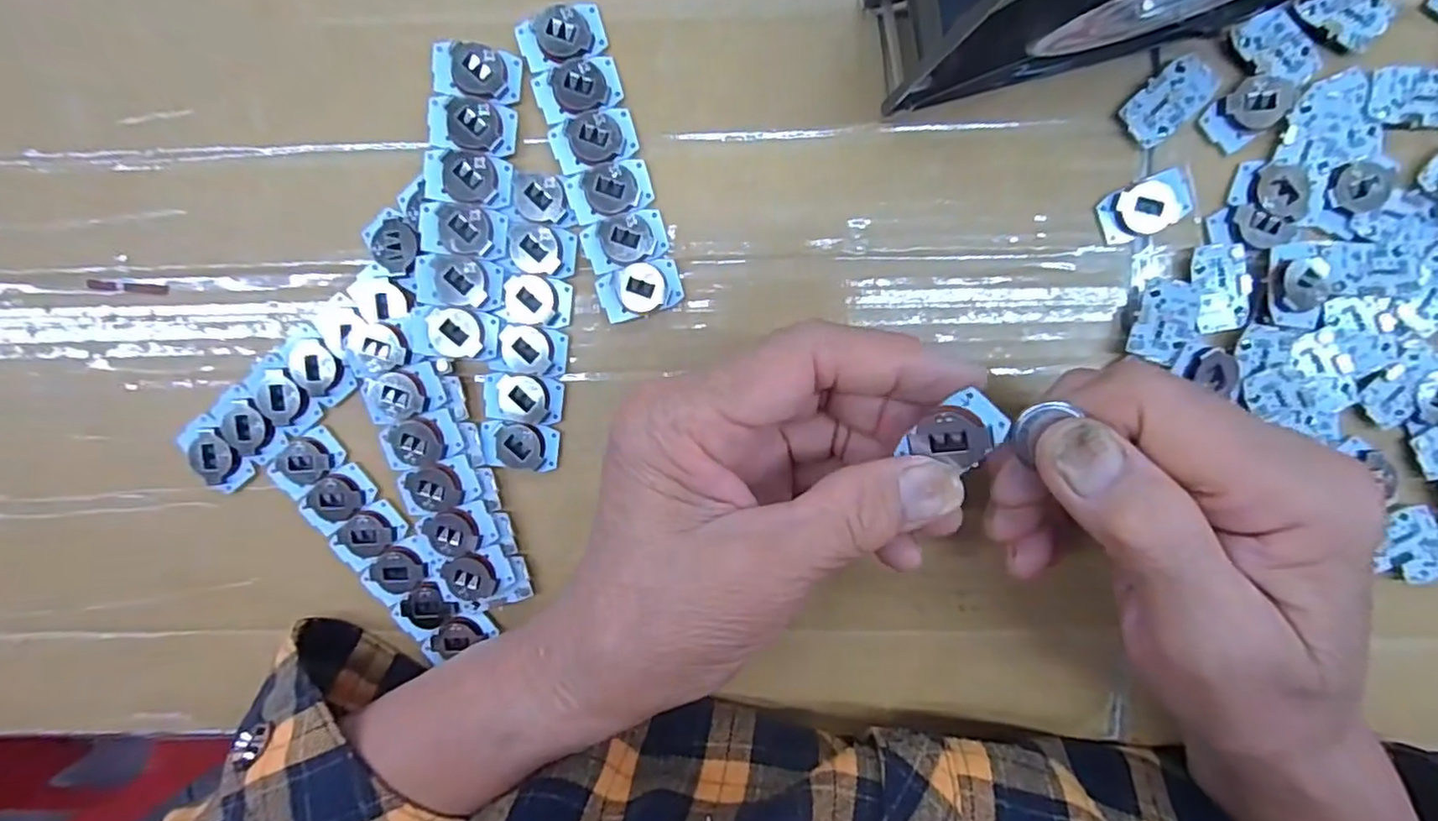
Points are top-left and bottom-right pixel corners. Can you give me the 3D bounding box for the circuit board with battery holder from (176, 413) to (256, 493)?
[{"bbox_3d":[-0.193,0.017,0.236,0.019,0.004,0.028,-36,94,6],"label":"circuit board with battery holder"}]

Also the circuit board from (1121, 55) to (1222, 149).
[{"bbox_3d":[0.151,-0.105,0.210,0.030,0.004,0.017,-44,93,7],"label":"circuit board"}]

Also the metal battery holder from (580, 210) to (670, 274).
[{"bbox_3d":[-0.034,-0.061,0.222,0.029,0.004,0.018,-14,96,5],"label":"metal battery holder"}]

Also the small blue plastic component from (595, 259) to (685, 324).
[{"bbox_3d":[-0.028,-0.044,0.225,0.029,0.008,0.017,-15,96,5],"label":"small blue plastic component"}]

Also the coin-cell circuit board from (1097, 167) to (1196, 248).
[{"bbox_3d":[0.149,-0.071,0.215,0.031,0.006,0.018,-22,95,5],"label":"coin-cell circuit board"}]

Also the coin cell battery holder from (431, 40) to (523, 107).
[{"bbox_3d":[-0.084,-0.117,0.216,0.028,0.007,0.019,9,97,2],"label":"coin cell battery holder"}]

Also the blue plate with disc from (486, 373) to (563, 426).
[{"bbox_3d":[-0.073,-0.004,0.232,0.029,0.005,0.018,3,97,3],"label":"blue plate with disc"}]

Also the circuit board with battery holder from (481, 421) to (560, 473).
[{"bbox_3d":[-0.075,0.013,0.233,0.029,0.004,0.018,6,97,2],"label":"circuit board with battery holder"}]

